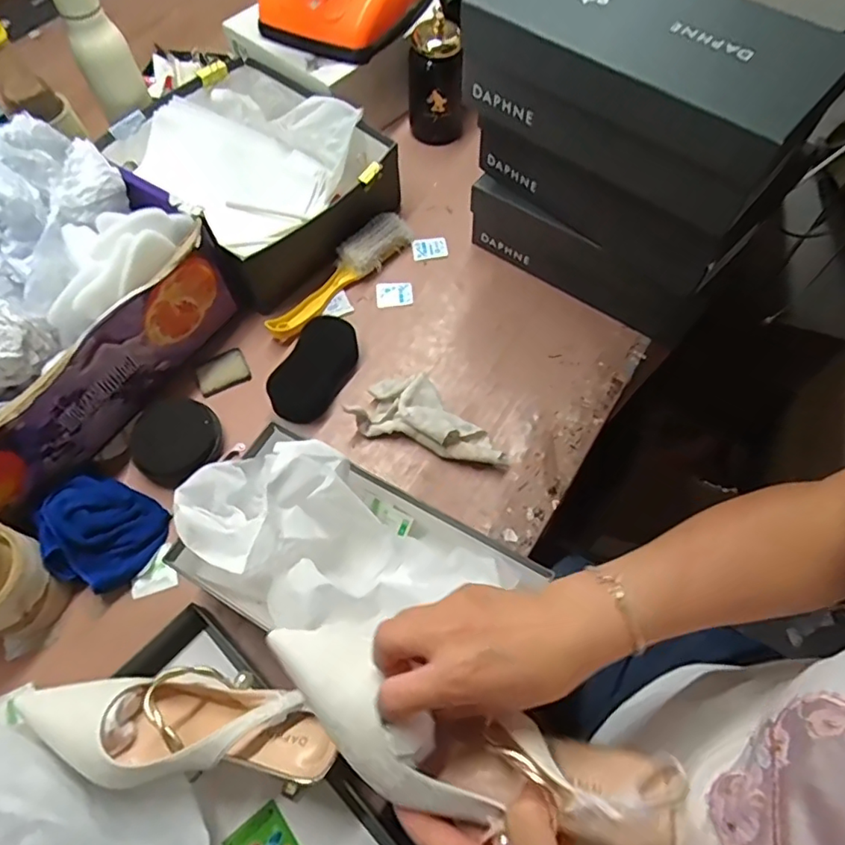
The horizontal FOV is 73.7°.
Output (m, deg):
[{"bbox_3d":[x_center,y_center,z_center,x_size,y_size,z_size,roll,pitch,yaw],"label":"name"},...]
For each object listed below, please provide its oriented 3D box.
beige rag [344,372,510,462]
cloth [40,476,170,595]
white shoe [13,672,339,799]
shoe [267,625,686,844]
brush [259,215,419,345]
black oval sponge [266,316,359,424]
[{"bbox_3d":[0.013,-0.009,0.613,0.165,0.027,0.079,17,65,9],"label":"beige rag"},{"bbox_3d":[-0.319,0.106,0.554,0.103,0.050,0.101,25,66,12],"label":"cloth"},{"bbox_3d":[-0.197,0.240,0.448,0.244,0.070,0.079,2,63,1],"label":"white shoe"},{"bbox_3d":[0.021,0.190,0.332,0.249,0.065,0.074,17,65,13],"label":"shoe"},{"bbox_3d":[-0.106,-0.184,0.710,0.053,0.031,0.227,39,70,18],"label":"brush"},{"bbox_3d":[-0.122,-0.063,0.644,0.060,0.042,0.123,28,67,14],"label":"black oval sponge"}]

